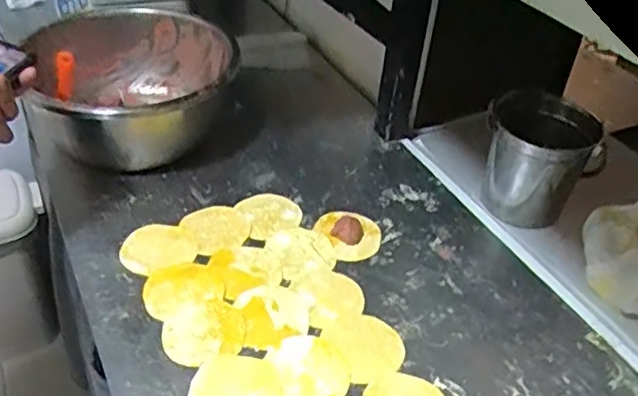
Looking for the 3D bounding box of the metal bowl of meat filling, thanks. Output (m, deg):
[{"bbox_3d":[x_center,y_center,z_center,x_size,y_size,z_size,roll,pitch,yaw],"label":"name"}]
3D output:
[{"bbox_3d":[-0.250,-0.145,0.864,0.257,0.124,0.265,4,40,-3],"label":"metal bowl of meat filling"}]

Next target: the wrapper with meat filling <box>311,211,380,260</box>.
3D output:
[{"bbox_3d":[0.036,0.043,0.767,0.078,0.012,0.071,5,40,-2],"label":"wrapper with meat filling"}]

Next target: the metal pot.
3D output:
[{"bbox_3d":[0.291,-0.070,0.838,0.147,0.125,0.151,9,40,4],"label":"metal pot"}]

